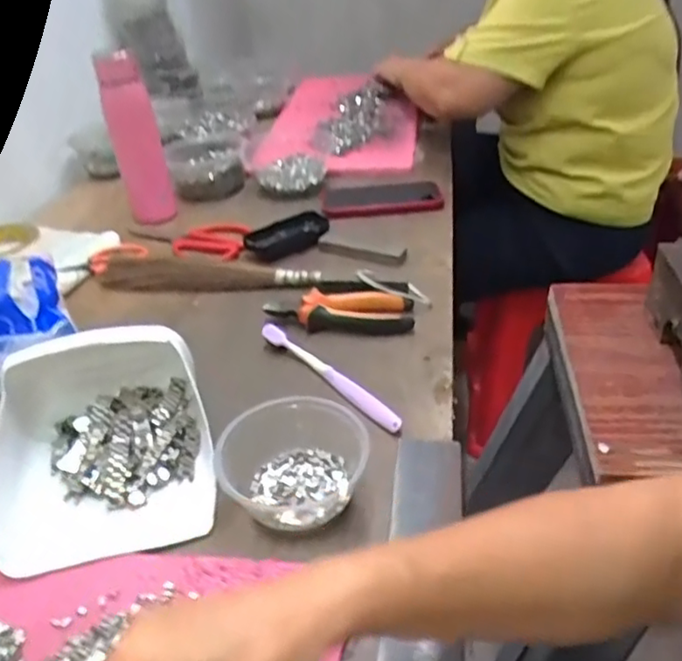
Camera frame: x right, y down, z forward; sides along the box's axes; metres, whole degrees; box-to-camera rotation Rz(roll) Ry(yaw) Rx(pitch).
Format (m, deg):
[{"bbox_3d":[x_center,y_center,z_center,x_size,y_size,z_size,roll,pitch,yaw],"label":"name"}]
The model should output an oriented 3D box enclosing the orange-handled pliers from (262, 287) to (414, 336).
[{"bbox_3d":[-0.002,-0.020,0.650,0.149,0.024,0.051,0,35,8],"label":"orange-handled pliers"}]

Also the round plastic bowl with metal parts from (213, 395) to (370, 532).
[{"bbox_3d":[-0.032,0.096,0.463,0.096,0.053,0.089,-4,35,2],"label":"round plastic bowl with metal parts"}]

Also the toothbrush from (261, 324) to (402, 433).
[{"bbox_3d":[-0.012,0.038,0.576,0.016,0.016,0.184,-30,41,-31],"label":"toothbrush"}]

